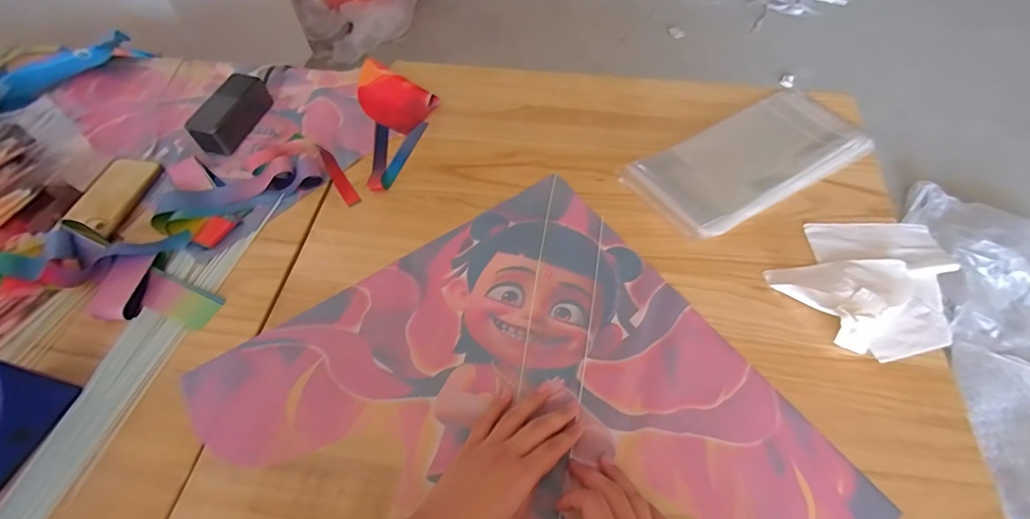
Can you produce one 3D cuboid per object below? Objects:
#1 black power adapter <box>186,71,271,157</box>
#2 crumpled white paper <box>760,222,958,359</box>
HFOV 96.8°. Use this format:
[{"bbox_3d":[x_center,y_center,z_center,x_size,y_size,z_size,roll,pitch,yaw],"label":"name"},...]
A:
[{"bbox_3d":[-0.450,-0.232,0.726,0.061,0.047,0.135,15,60,11],"label":"black power adapter"},{"bbox_3d":[0.449,0.019,0.559,0.226,0.027,0.177,-29,61,-16],"label":"crumpled white paper"}]

